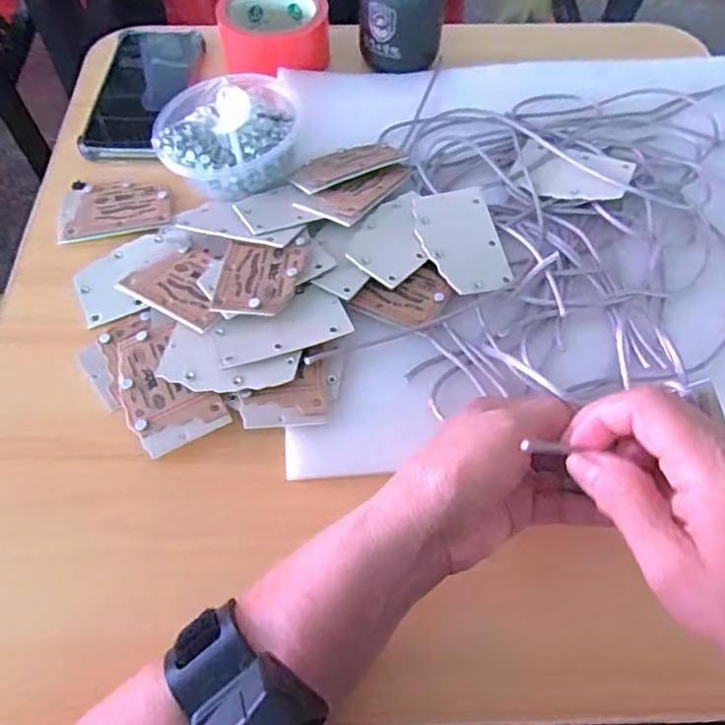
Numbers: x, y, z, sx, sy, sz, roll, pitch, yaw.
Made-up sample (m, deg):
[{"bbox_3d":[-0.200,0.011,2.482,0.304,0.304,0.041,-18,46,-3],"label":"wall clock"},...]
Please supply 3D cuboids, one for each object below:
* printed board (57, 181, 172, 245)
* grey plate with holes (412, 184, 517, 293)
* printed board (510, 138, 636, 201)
[{"bbox_3d":[-0.190,-0.119,0.451,0.085,0.004,0.058,-7,60,3],"label":"printed board"},{"bbox_3d":[0.069,-0.086,0.410,0.055,0.004,0.084,-10,68,-11],"label":"grey plate with holes"},{"bbox_3d":[0.160,-0.147,0.448,0.082,0.004,0.059,22,62,17],"label":"printed board"}]

